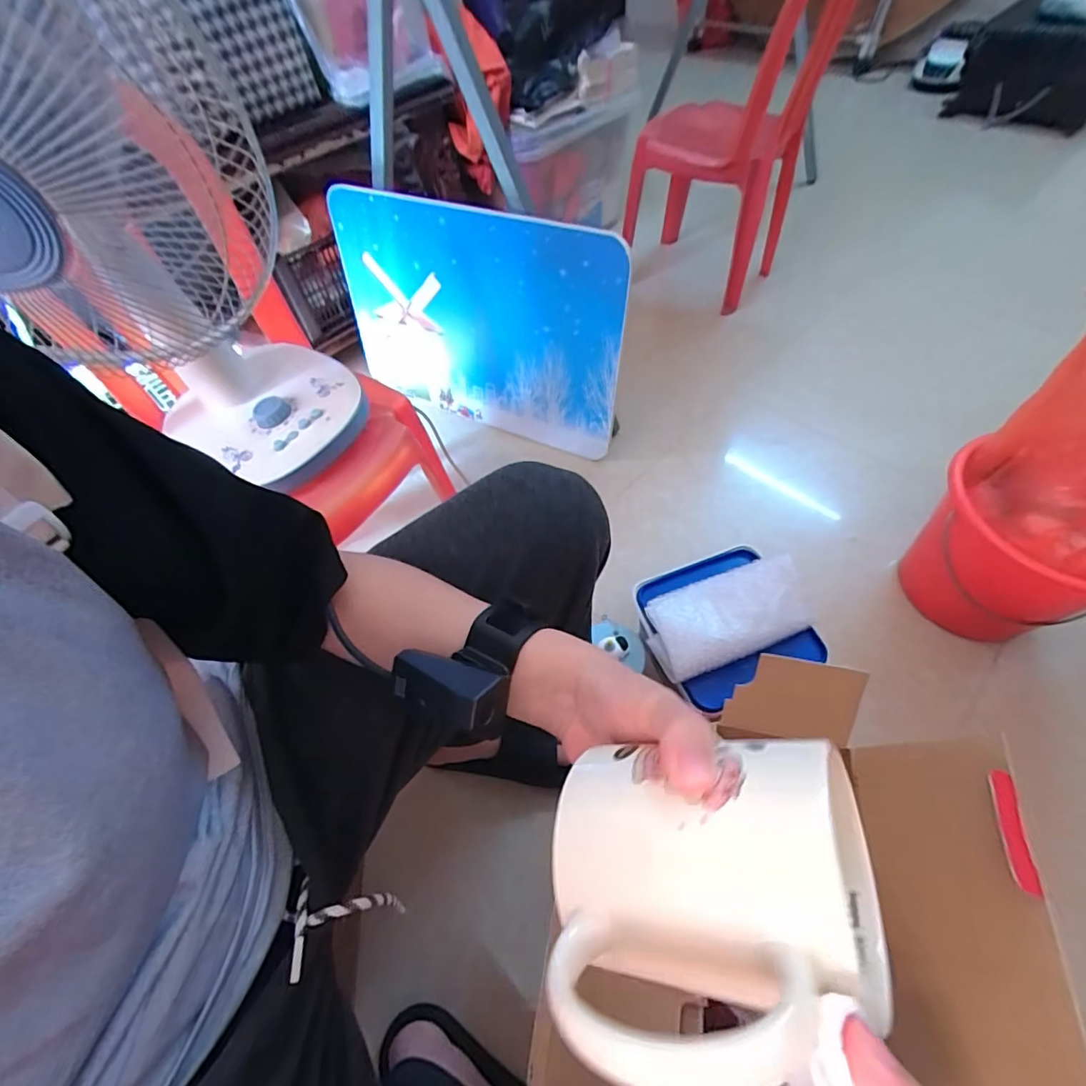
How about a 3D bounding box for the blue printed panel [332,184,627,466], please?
[{"bbox_3d":[-0.121,-0.375,0.892,0.527,0.380,0.024,20,52,16],"label":"blue printed panel"}]

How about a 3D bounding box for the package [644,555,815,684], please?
[{"bbox_3d":[0.228,0.088,0.627,0.198,0.043,0.105,-17,56,-6],"label":"package"}]

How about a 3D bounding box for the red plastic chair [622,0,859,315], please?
[{"bbox_3d":[0.376,-0.886,1.110,0.424,0.613,0.362,18,59,17],"label":"red plastic chair"}]

